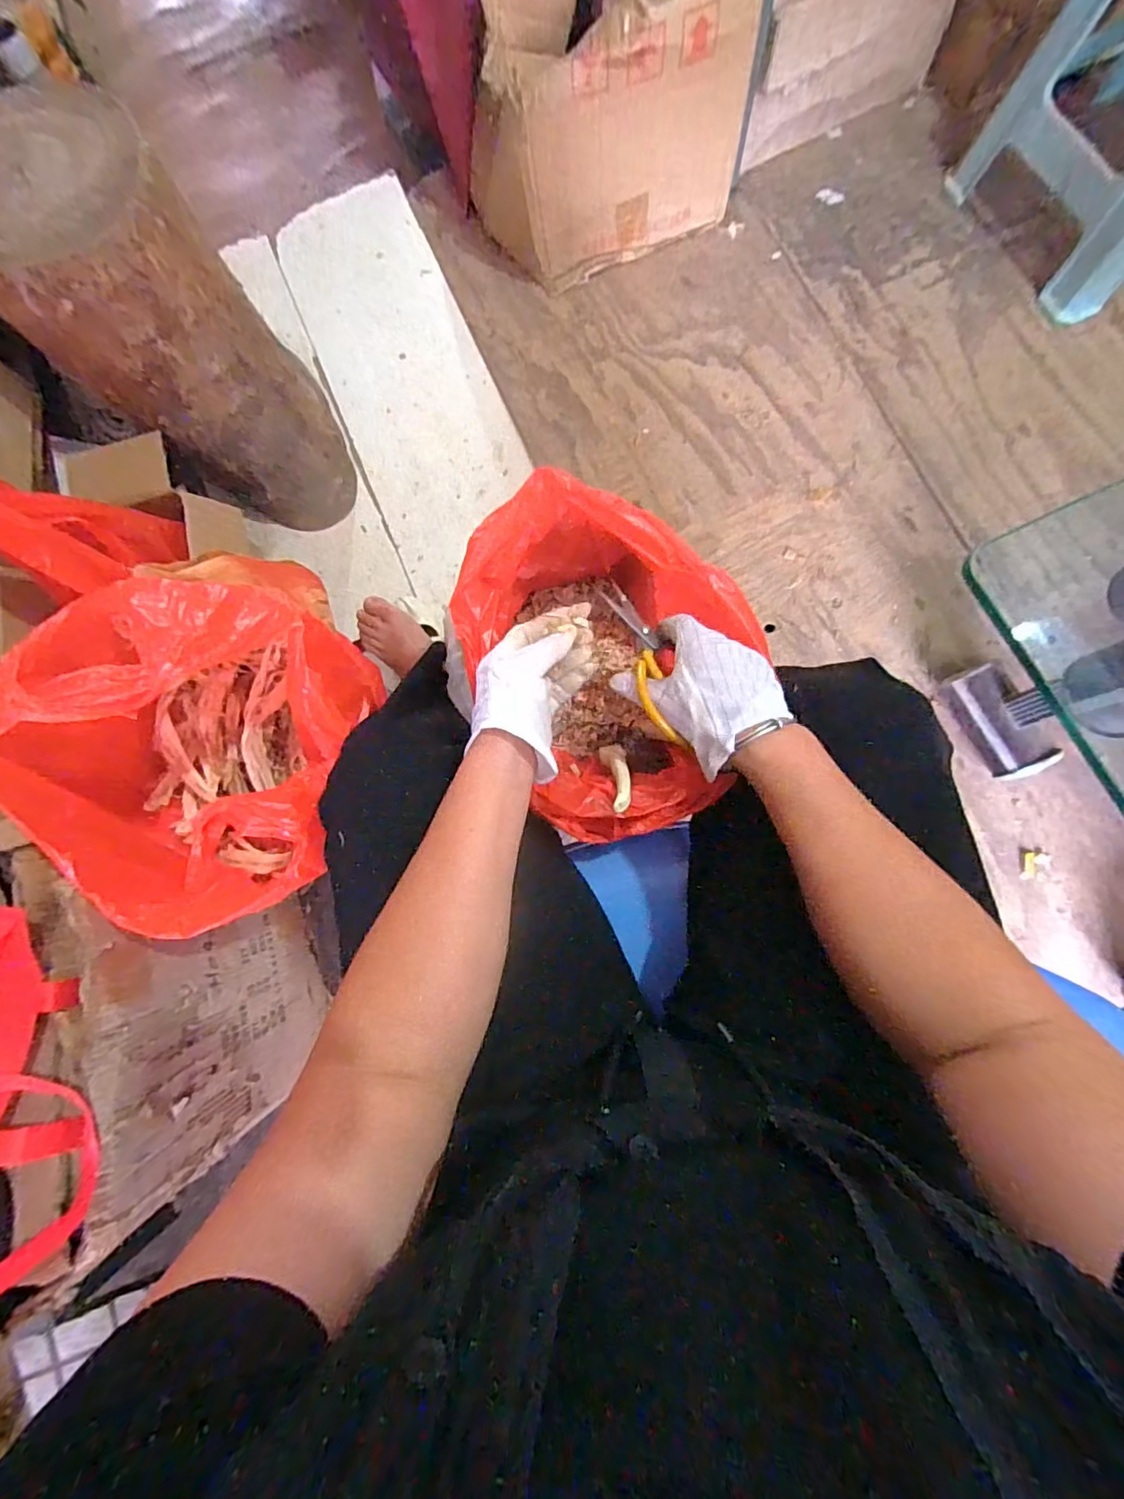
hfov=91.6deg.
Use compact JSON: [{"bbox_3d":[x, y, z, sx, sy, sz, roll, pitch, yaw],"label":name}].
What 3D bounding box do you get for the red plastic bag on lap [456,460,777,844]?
[{"bbox_3d":[0.047,-0.077,0.514,0.225,0.171,0.293,-26,81,0],"label":"red plastic bag on lap"}]

